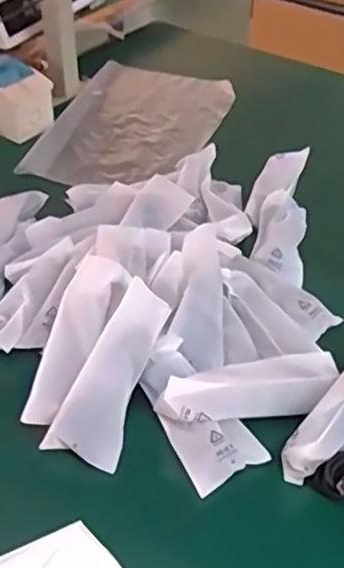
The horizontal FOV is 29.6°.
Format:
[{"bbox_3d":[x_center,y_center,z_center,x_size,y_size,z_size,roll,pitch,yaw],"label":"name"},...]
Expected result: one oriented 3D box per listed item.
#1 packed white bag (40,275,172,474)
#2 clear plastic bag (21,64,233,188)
[{"bbox_3d":[-0.047,0.069,0.534,0.055,0.018,0.153,26,64,-10],"label":"packed white bag"},{"bbox_3d":[-0.048,-0.229,0.928,0.220,0.018,0.333,13,43,11],"label":"clear plastic bag"}]

